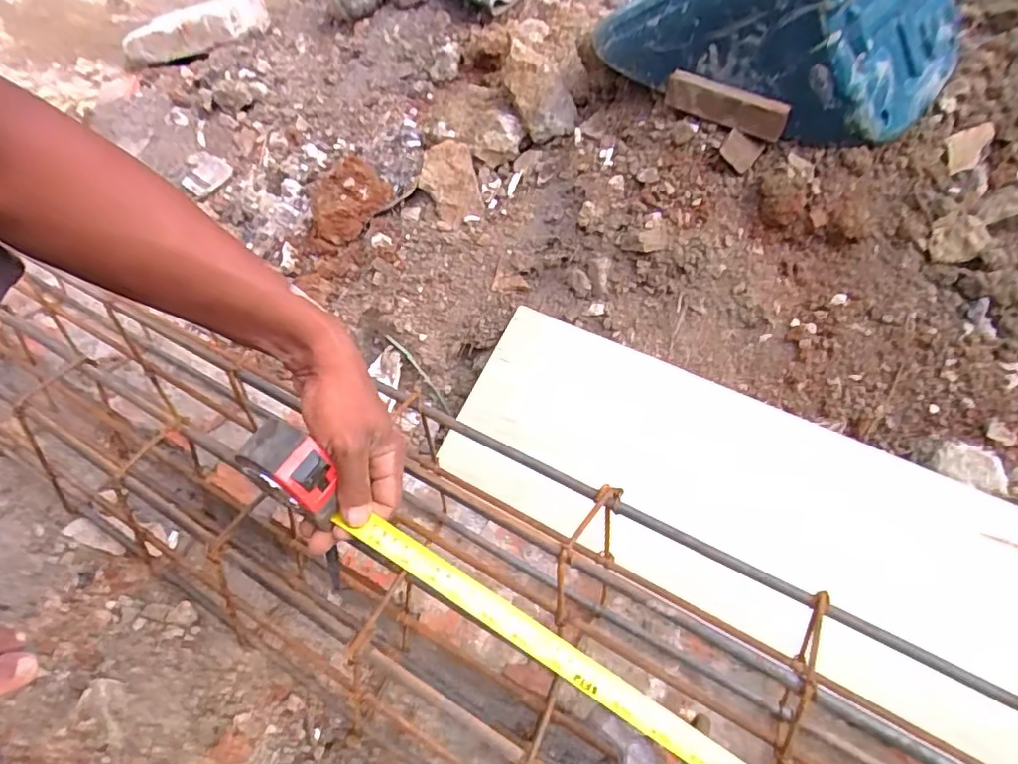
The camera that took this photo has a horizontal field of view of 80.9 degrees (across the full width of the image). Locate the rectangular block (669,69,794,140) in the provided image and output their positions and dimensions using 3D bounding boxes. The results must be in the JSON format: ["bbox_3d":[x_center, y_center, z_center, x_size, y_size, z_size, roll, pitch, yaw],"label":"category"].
[{"bbox_3d":[0.263,-0.338,0.730,0.149,0.042,0.021,32,48,26],"label":"rectangular block"}]

